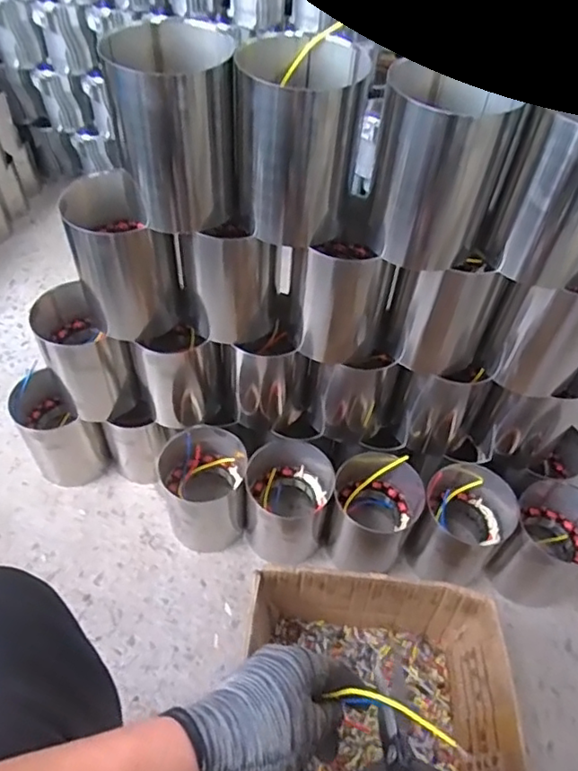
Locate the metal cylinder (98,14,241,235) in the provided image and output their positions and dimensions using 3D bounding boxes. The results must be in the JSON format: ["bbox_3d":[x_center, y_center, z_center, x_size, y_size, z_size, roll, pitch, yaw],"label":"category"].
[{"bbox_3d":[-0.115,-0.258,0.598,0.113,0.171,0.093,-9,52,-10],"label":"metal cylinder"}]

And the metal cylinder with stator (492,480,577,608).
[{"bbox_3d":[0.368,0.227,0.848,0.130,0.137,0.120,3,51,-1],"label":"metal cylinder with stator"}]

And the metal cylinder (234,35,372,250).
[{"bbox_3d":[0.012,-0.242,0.597,0.117,0.168,0.093,10,51,5],"label":"metal cylinder"}]

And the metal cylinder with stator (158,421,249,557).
[{"bbox_3d":[-0.125,0.155,0.868,0.120,0.152,0.121,-8,52,-9],"label":"metal cylinder with stator"}]

